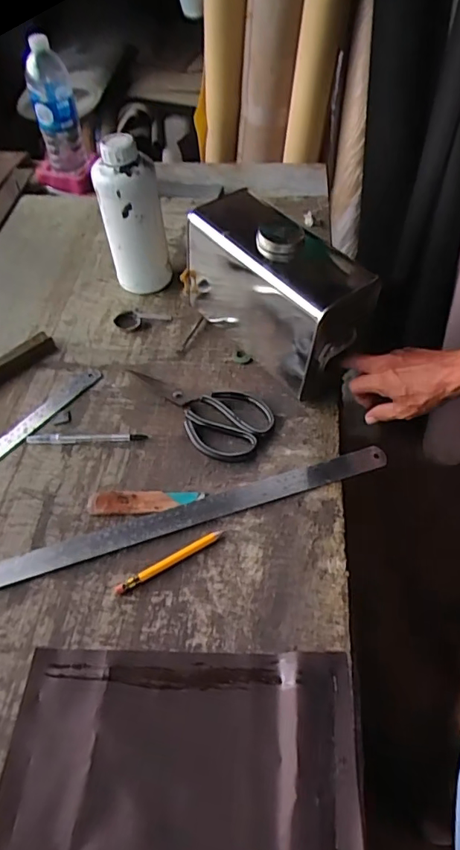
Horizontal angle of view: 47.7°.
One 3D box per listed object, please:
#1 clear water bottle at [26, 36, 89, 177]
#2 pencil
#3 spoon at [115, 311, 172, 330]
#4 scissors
[{"bbox_3d":[-0.327,-0.592,0.977,0.074,0.221,0.067,-13,52,-6],"label":"clear water bottle"},{"bbox_3d":[-0.061,0.138,0.535,0.120,0.008,0.012,-27,54,-16],"label":"pencil"},{"bbox_3d":[-0.131,-0.155,0.773,0.081,0.007,0.037,4,52,7],"label":"spoon"},{"bbox_3d":[-0.039,-0.028,0.663,0.196,0.016,0.100,34,61,27],"label":"scissors"}]

